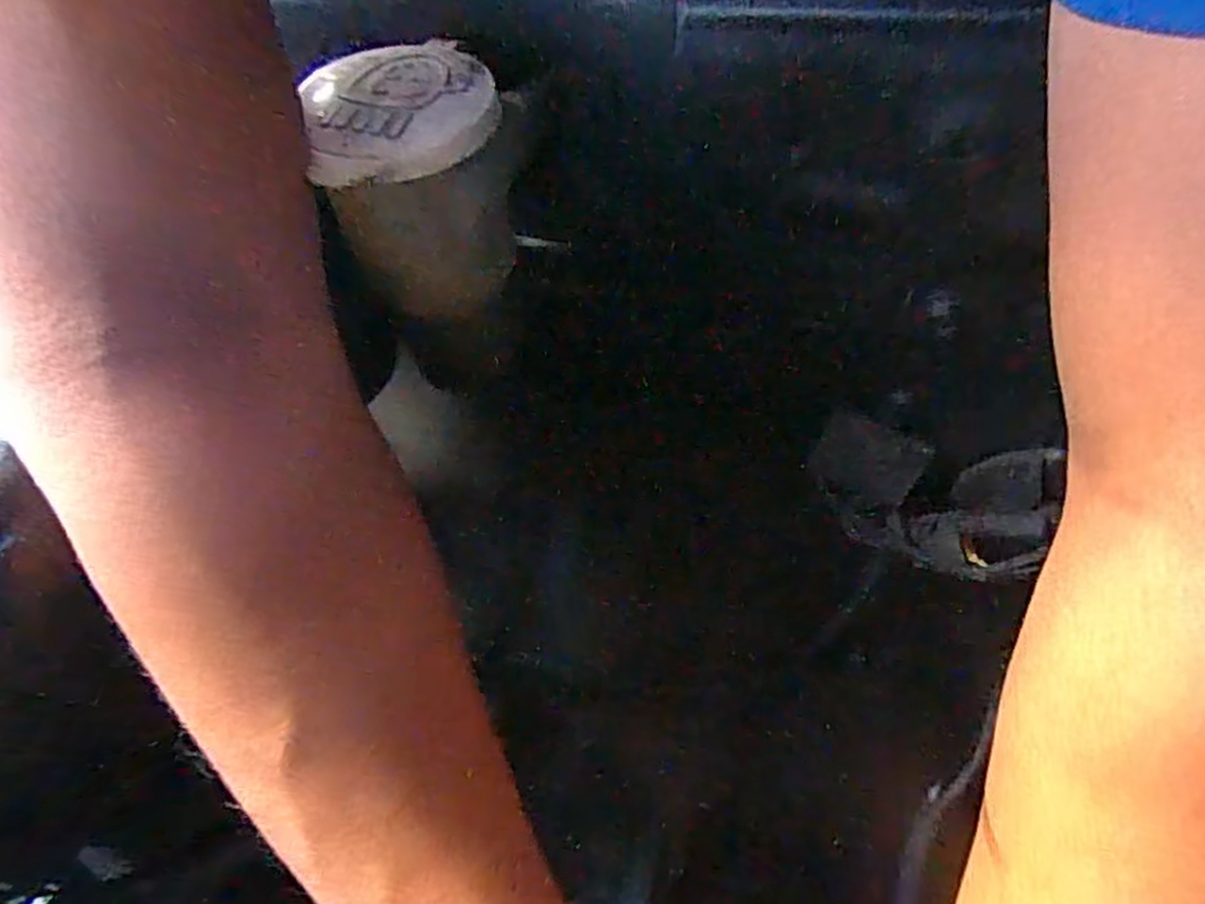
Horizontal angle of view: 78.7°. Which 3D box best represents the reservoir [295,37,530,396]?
[{"bbox_3d":[-0.058,-0.074,0.249,0.059,0.102,0.069,-13,57,-7],"label":"reservoir"}]

